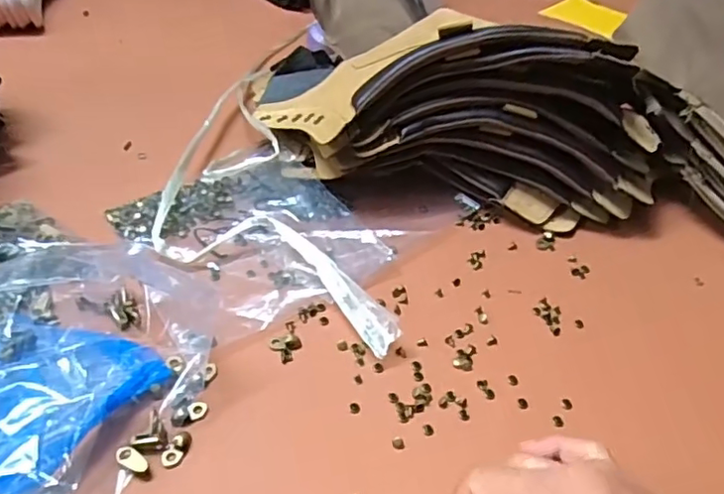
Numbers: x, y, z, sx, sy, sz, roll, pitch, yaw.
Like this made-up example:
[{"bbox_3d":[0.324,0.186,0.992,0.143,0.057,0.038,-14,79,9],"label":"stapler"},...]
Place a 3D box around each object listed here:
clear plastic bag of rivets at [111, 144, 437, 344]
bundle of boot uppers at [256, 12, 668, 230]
[{"bbox_3d":[-0.068,-0.016,0.410,0.144,0.025,0.164,-33,53,-32],"label":"clear plastic bag of rivets"},{"bbox_3d":[0.056,-0.105,0.433,0.314,0.119,0.136,20,46,15],"label":"bundle of boot uppers"}]

